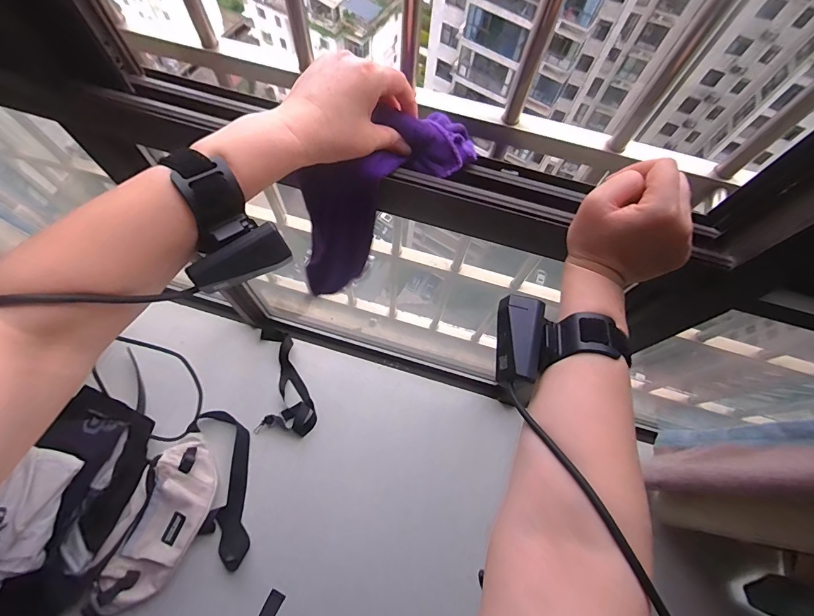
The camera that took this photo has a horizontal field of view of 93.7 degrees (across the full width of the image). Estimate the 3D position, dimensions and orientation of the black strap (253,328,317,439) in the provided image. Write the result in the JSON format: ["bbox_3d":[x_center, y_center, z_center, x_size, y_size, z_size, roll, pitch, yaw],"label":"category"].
[{"bbox_3d":[-0.289,0.174,0.924,0.135,0.025,0.252,-2,68,-4],"label":"black strap"}]

